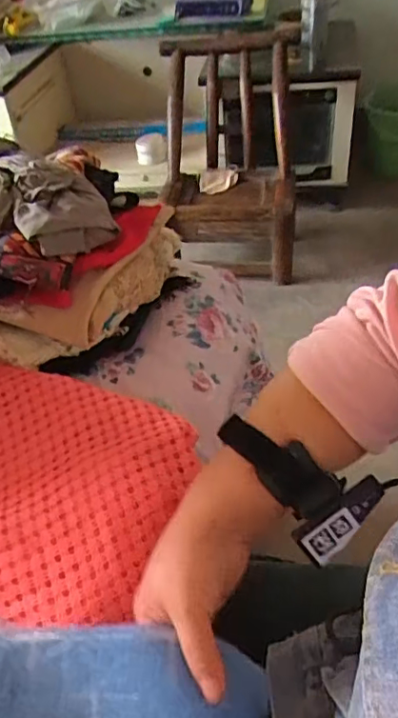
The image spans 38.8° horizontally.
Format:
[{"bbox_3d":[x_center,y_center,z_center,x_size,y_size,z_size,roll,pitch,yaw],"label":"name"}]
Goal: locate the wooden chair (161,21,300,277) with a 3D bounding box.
[{"bbox_3d":[0.088,-0.551,1.516,0.351,0.492,0.467,2,44,10],"label":"wooden chair"}]

